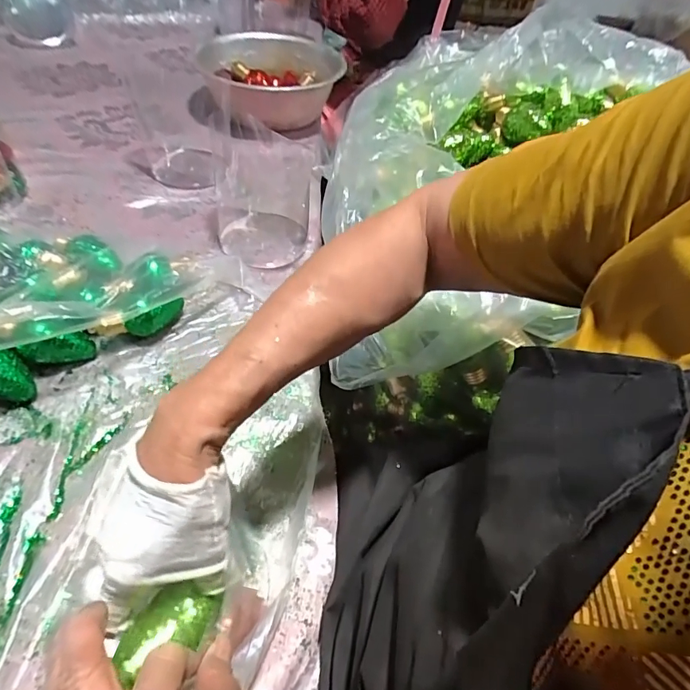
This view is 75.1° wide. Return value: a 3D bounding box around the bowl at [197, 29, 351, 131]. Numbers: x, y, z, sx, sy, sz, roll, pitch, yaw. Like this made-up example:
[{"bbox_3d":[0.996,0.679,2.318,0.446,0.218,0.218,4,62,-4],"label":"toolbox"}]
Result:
[{"bbox_3d":[-0.137,-0.509,0.874,0.249,0.097,0.267,3,50,-4],"label":"bowl"}]

